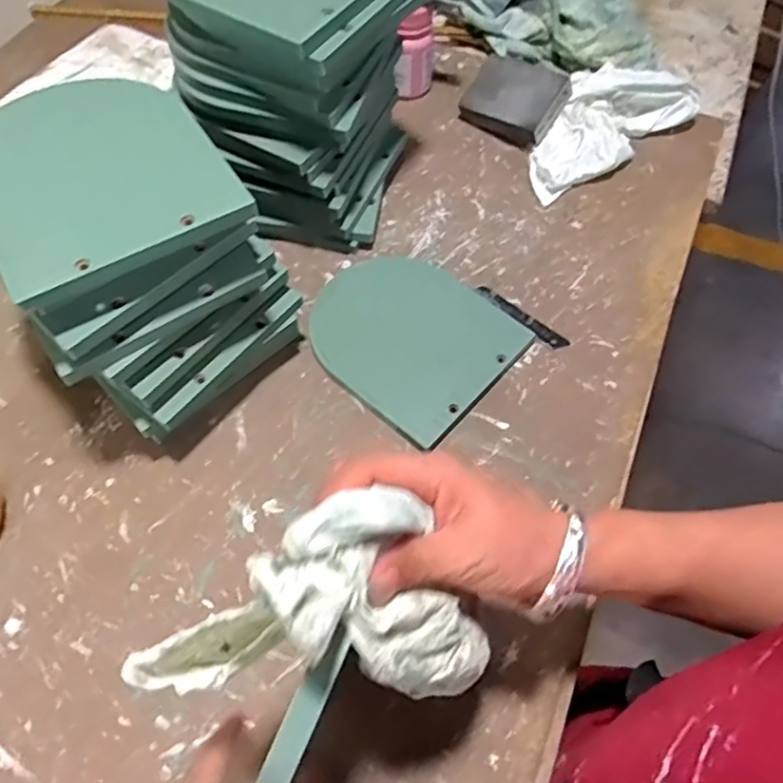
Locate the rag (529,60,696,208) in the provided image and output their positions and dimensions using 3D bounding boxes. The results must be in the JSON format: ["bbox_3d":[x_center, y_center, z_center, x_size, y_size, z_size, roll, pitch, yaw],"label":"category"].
[{"bbox_3d":[0.231,-0.274,0.646,0.134,0.044,0.209,25,63,13],"label":"rag"}]

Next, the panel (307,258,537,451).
[{"bbox_3d":[0.017,-0.050,0.538,0.169,0.016,0.147,40,67,19],"label":"panel"}]

